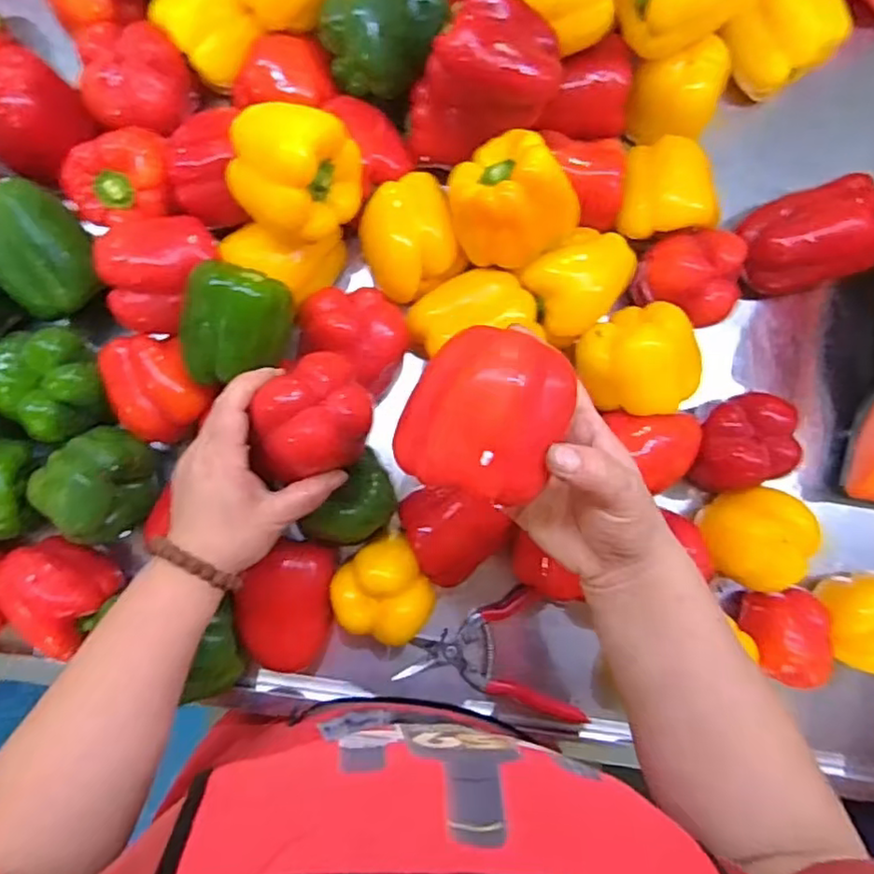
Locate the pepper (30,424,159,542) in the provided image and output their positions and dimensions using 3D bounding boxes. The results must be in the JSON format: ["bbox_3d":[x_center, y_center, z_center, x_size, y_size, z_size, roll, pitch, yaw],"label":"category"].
[{"bbox_3d":[-0.263,0.035,0.504,0.071,0.067,0.084,29,86,-2],"label":"pepper"}]

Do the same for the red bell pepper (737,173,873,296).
[{"bbox_3d":[0.324,-0.173,0.569,0.109,0.074,0.084,-22,89,-5],"label":"red bell pepper"}]

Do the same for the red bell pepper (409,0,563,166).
[{"bbox_3d":[0.035,-0.268,0.497,0.102,0.101,0.085,7,87,-4],"label":"red bell pepper"}]

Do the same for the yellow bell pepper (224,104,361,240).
[{"bbox_3d":[-0.104,-0.186,0.477,0.093,0.089,0.082,4,87,-4],"label":"yellow bell pepper"}]

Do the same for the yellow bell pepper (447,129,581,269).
[{"bbox_3d":[0.054,-0.177,0.492,0.085,0.078,0.091,-37,91,-5],"label":"yellow bell pepper"}]

